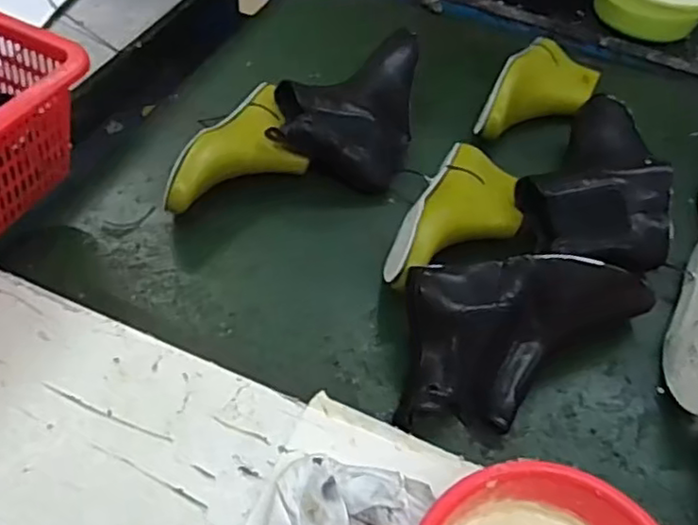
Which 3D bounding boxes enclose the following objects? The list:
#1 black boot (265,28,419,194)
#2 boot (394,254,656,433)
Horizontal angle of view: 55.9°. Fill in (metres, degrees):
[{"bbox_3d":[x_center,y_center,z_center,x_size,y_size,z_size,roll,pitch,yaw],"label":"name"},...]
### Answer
[{"bbox_3d":[-0.001,-0.202,0.832,0.166,0.086,0.241,7,52,-1],"label":"black boot"},{"bbox_3d":[0.170,0.069,0.599,0.241,0.090,0.131,1,52,-5],"label":"boot"}]

